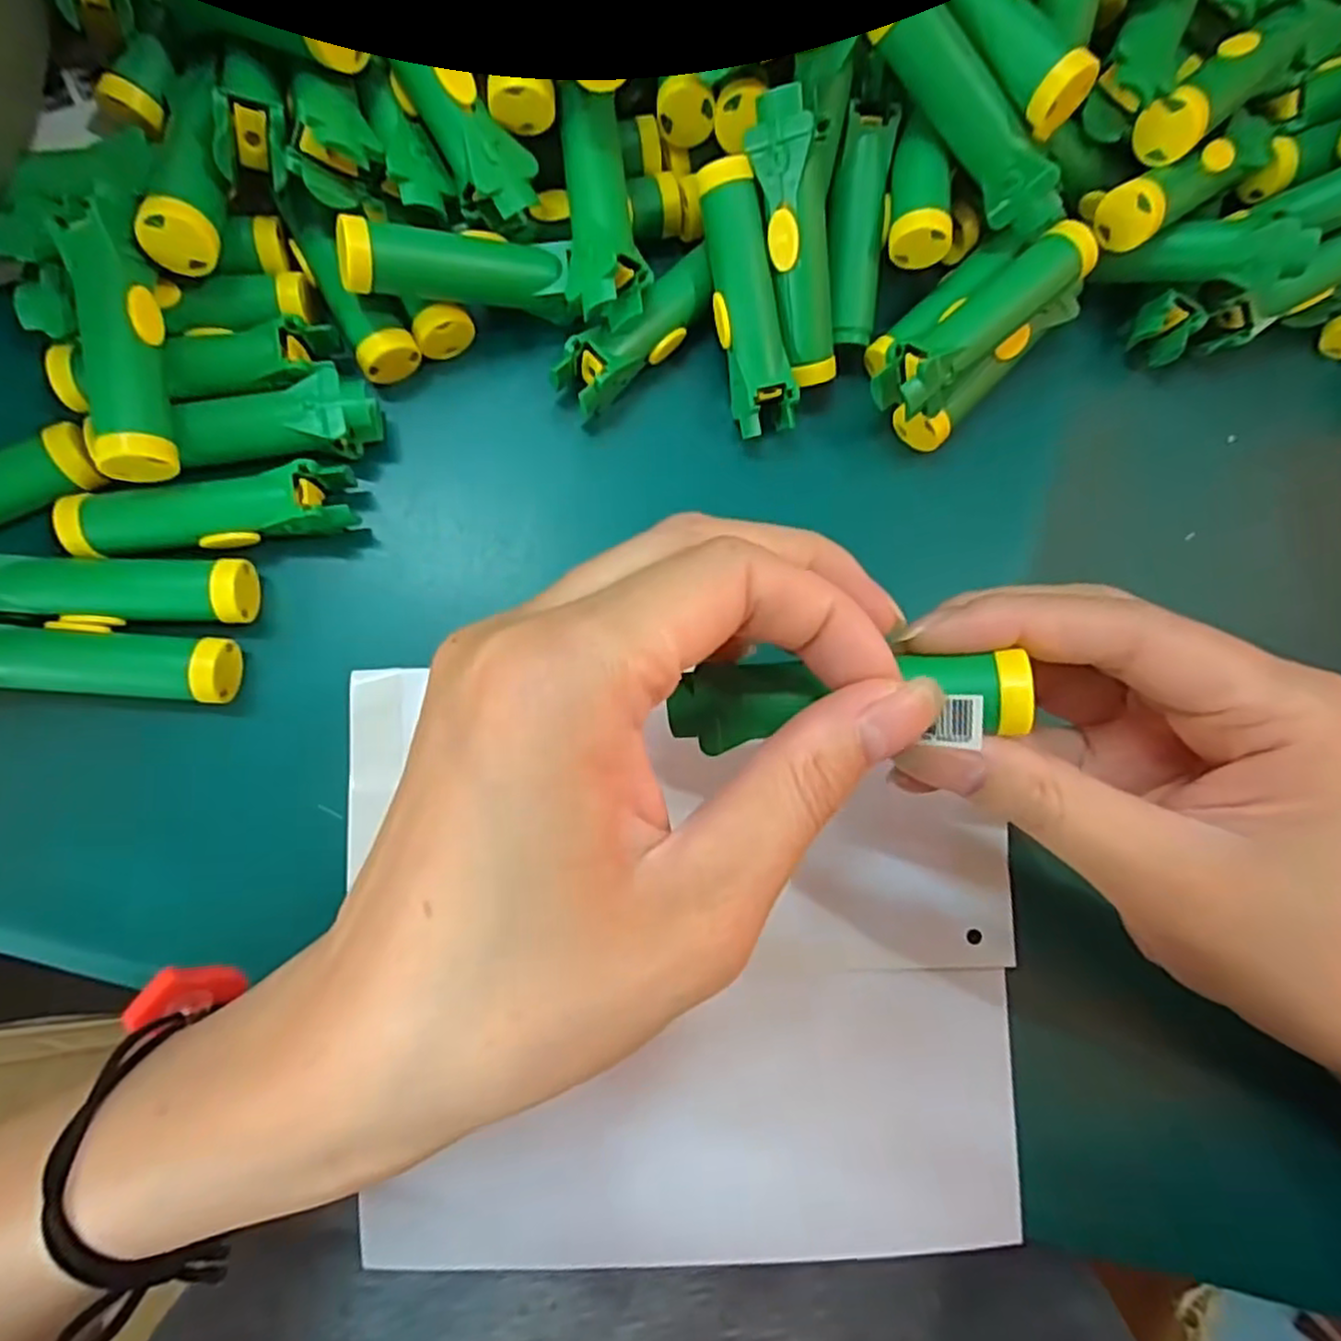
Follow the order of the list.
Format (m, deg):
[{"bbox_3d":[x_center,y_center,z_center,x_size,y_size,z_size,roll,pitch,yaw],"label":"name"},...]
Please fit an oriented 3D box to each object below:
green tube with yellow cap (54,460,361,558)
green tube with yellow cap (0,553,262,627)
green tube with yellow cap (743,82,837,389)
[{"bbox_3d":[-0.139,-0.047,0.223,0.080,0.025,0.019,-10,84,-8],"label":"green tube with yellow cap"},{"bbox_3d":[-0.167,-0.025,0.217,0.076,0.025,0.022,-1,83,-7],"label":"green tube with yellow cap"},{"bbox_3d":[0.042,-0.135,0.228,0.021,0.013,0.080,-19,117,-8],"label":"green tube with yellow cap"}]

